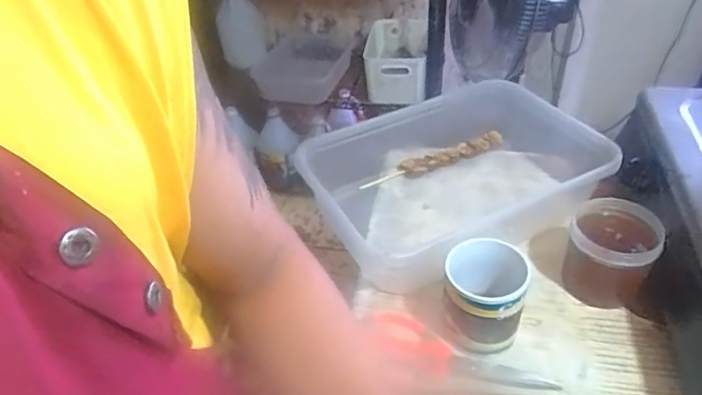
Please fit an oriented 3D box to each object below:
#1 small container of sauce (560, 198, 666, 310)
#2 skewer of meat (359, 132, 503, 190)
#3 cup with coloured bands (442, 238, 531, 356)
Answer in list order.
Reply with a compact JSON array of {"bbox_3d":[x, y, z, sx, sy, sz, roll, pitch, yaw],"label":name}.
[{"bbox_3d":[0.281,0.060,0.577,0.086,0.083,0.088,19,45,26],"label":"small container of sauce"},{"bbox_3d":[0.120,-0.057,0.775,0.225,0.014,0.040,-18,42,-16],"label":"skewer of meat"},{"bbox_3d":[0.135,0.103,0.534,0.073,0.097,0.079,-3,40,2],"label":"cup with coloured bands"}]

